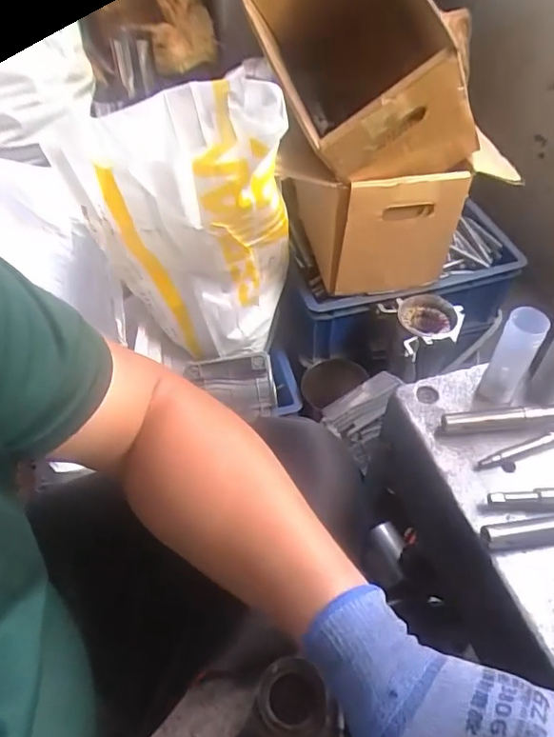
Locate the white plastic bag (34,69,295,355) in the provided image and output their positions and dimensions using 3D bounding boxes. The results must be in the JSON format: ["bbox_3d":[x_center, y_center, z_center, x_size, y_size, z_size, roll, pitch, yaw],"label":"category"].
[{"bbox_3d":[-0.125,-0.170,0.759,0.272,0.392,0.125,0,50,0],"label":"white plastic bag"}]

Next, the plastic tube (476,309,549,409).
[{"bbox_3d":[0.226,-0.011,0.510,0.036,0.108,0.031,30,56,23],"label":"plastic tube"}]

